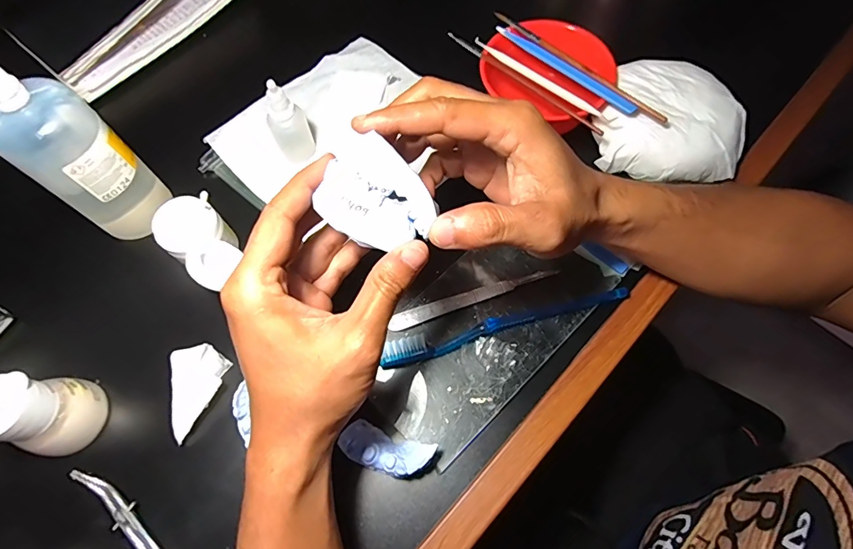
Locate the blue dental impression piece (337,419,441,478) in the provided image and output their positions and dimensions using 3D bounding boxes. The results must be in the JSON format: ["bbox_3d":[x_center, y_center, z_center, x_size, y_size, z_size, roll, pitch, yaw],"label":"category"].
[{"bbox_3d":[-0.026,0.116,0.287,0.058,0.018,0.025,18,68,8],"label":"blue dental impression piece"}]

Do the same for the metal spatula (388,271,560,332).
[{"bbox_3d":[0.035,0.017,0.335,0.130,0.004,0.013,-19,69,-7],"label":"metal spatula"}]

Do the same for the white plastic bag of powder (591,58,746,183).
[{"bbox_3d":[0.209,-0.129,0.375,0.116,0.040,0.104,21,69,10],"label":"white plastic bag of powder"}]

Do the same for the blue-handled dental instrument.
[{"bbox_3d":[0.116,-0.175,0.371,0.140,0.012,0.008,41,73,16],"label":"blue-handled dental instrument"}]

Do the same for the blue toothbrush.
[{"bbox_3d":[0.059,0.036,0.323,0.184,0.011,0.017,-15,67,-5],"label":"blue toothbrush"}]

